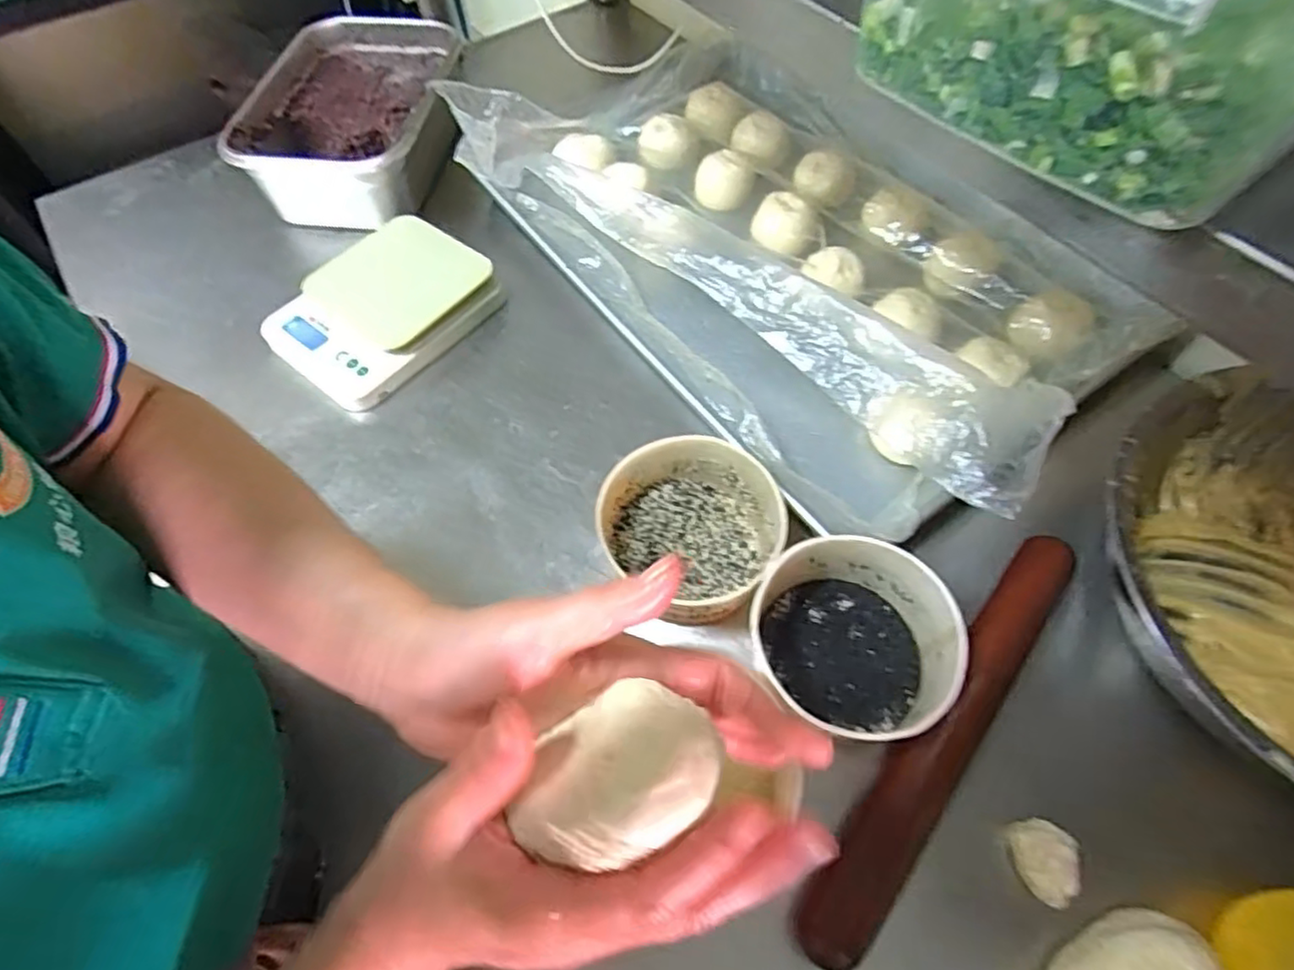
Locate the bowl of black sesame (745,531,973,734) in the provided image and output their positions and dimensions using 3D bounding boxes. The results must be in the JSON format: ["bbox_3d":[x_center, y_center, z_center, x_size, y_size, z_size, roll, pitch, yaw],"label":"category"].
[{"bbox_3d":[0.136,0.104,0.458,0.136,0.071,0.116,7,62,8],"label":"bowl of black sesame"}]

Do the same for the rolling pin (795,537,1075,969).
[{"bbox_3d":[0.197,0.156,0.434,0.042,0.029,0.316,36,69,21],"label":"rolling pin"}]

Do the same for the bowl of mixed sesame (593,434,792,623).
[{"bbox_3d":[0.035,0.031,0.496,0.121,0.063,0.130,-2,61,3],"label":"bowl of mixed sesame"}]

